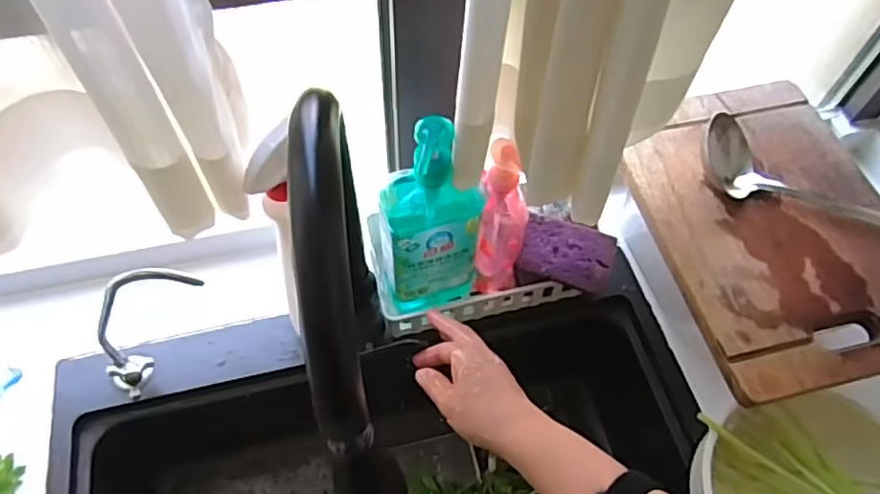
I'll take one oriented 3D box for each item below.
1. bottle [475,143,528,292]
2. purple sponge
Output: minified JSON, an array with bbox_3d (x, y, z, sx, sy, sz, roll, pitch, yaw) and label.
[{"bbox_3d":[0.065,-0.022,0.653,0.051,0.219,0.050,12,59,5],"label":"bottle"},{"bbox_3d":[0.138,0.008,0.674,0.096,0.021,0.071,17,60,8],"label":"purple sponge"}]

